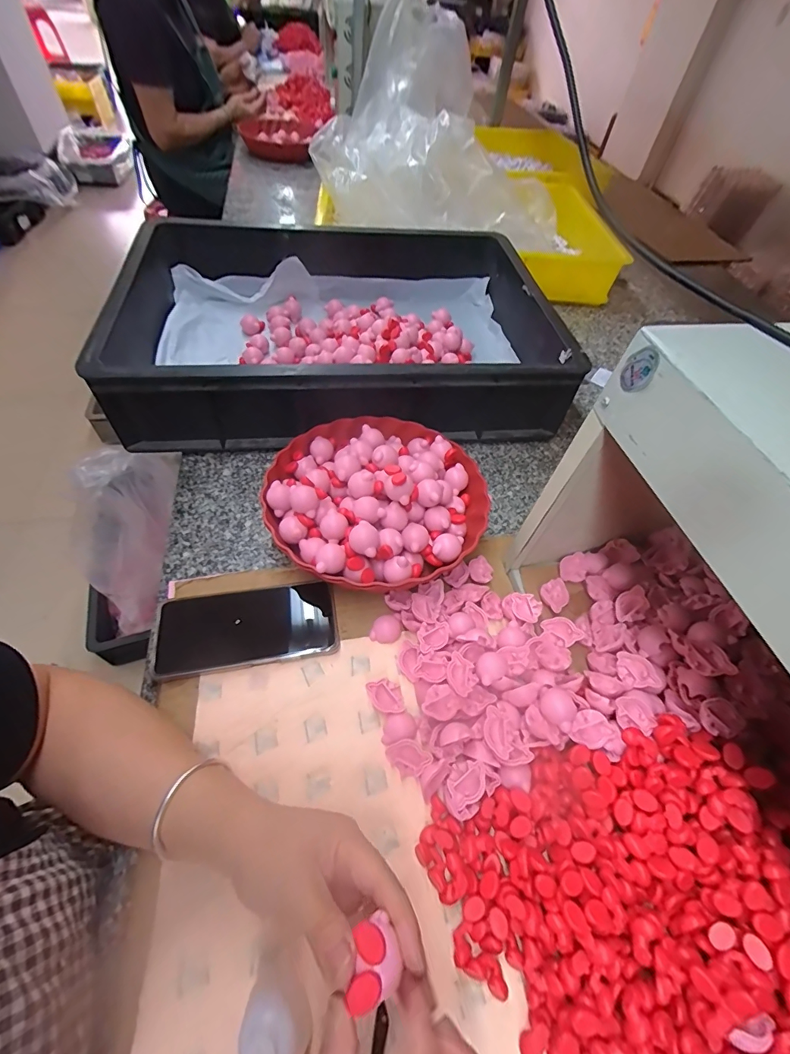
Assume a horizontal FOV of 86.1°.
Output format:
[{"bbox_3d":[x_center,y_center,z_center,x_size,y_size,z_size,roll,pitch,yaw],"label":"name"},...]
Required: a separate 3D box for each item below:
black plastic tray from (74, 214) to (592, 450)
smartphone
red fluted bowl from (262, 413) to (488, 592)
[{"bbox_3d":[-0.079,-0.308,0.644,0.572,0.133,0.437,-7,54,-8],"label":"black plastic tray"},{"bbox_3d":[-0.145,0.095,0.412,0.167,0.017,0.082,-9,54,-10],"label":"smartphone"},{"bbox_3d":[-0.019,-0.041,0.473,0.234,0.085,0.237,-6,54,-8],"label":"red fluted bowl"}]

